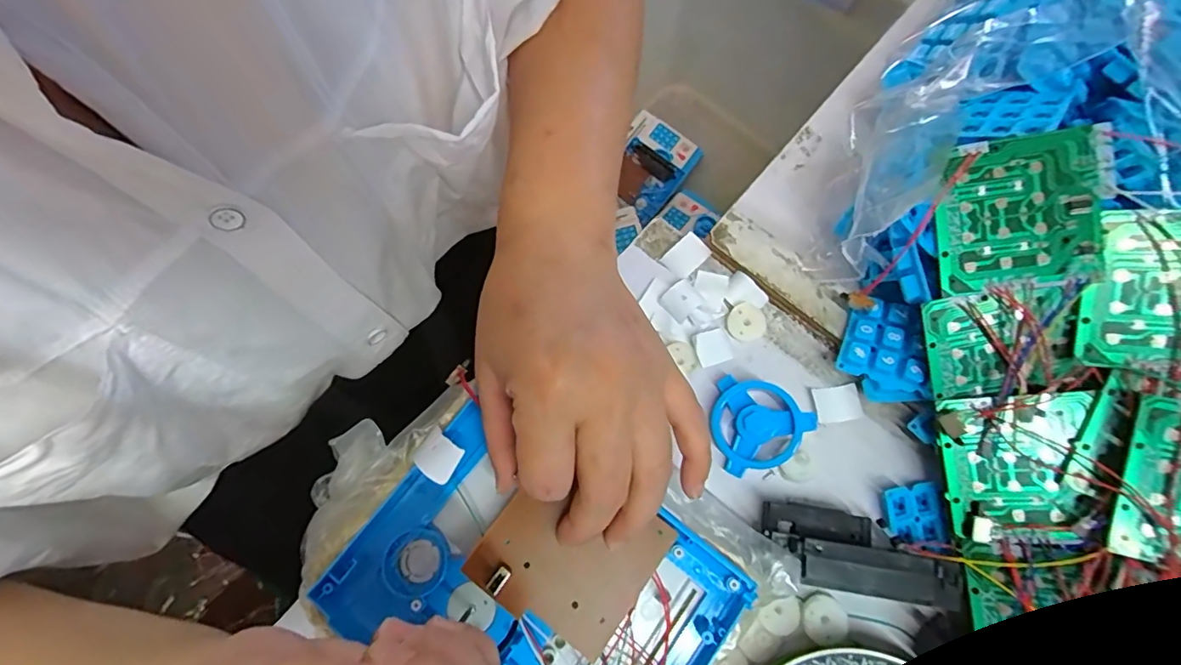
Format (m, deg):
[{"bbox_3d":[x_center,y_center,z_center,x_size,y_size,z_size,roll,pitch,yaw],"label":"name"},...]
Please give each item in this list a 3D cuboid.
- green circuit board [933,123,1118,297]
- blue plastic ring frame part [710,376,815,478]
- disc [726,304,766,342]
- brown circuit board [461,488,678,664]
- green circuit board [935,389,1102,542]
[{"bbox_3d":[0.206,-0.058,0.252,0.073,0.006,0.068,-7,90,14],"label":"green circuit board"},{"bbox_3d":[0.089,0.051,0.295,0.052,0.018,0.049,41,77,12],"label":"blue plastic ring frame part"},{"bbox_3d":[0.095,-0.007,0.320,0.023,0.004,0.022,0,73,0],"label":"disc"},{"bbox_3d":[-0.010,0.103,0.245,0.073,0.007,0.069,34,76,10],"label":"brown circuit board"},{"bbox_3d":[0.213,0.066,0.261,0.062,0.011,0.070,-9,85,20],"label":"green circuit board"}]

